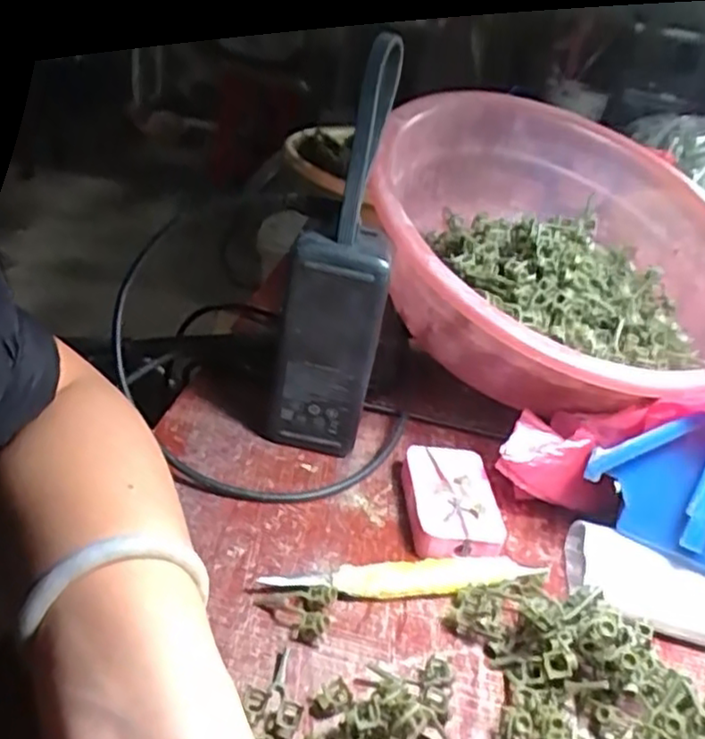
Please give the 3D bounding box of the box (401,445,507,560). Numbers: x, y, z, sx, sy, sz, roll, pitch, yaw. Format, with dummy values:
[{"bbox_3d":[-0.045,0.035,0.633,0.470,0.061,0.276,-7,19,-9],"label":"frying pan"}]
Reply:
[{"bbox_3d":[0.053,0.072,0.388,0.049,0.018,0.075,5,32,-8],"label":"box"}]

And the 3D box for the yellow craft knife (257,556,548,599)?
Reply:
[{"bbox_3d":[0.029,0.101,0.345,0.142,0.011,0.018,1,33,-14],"label":"yellow craft knife"}]

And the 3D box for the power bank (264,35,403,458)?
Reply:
[{"bbox_3d":[-0.011,-0.046,0.369,0.053,0.219,0.040,5,33,-9],"label":"power bank"}]

